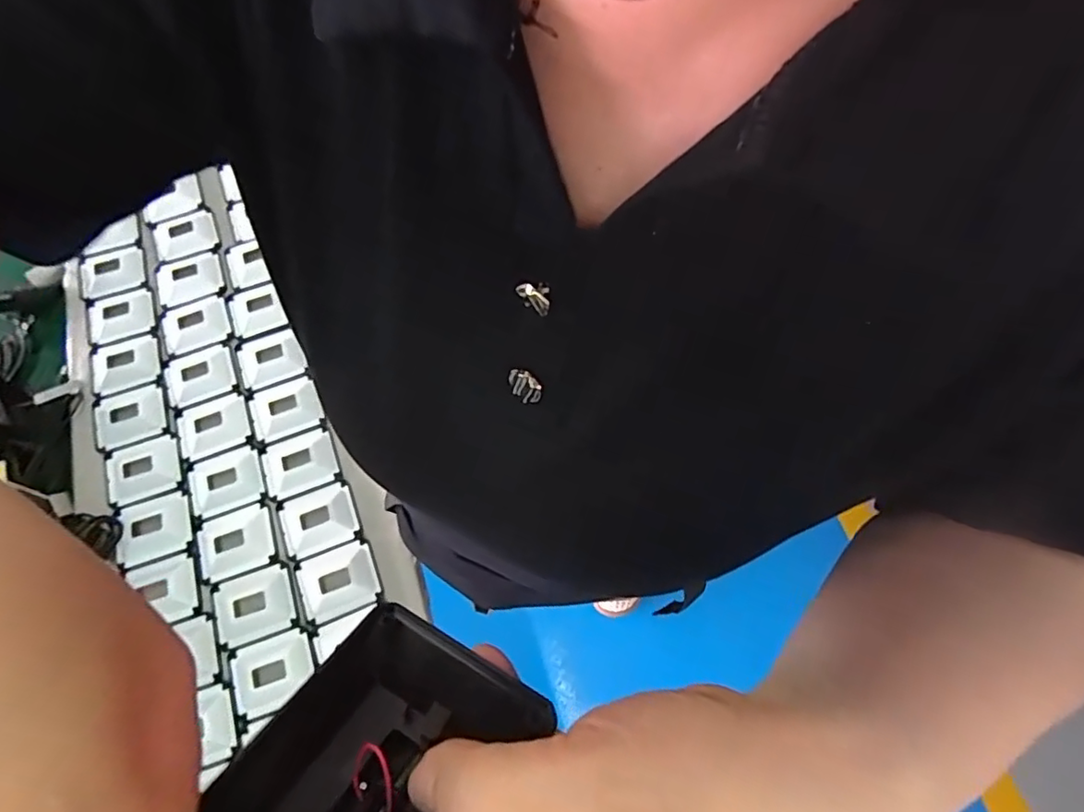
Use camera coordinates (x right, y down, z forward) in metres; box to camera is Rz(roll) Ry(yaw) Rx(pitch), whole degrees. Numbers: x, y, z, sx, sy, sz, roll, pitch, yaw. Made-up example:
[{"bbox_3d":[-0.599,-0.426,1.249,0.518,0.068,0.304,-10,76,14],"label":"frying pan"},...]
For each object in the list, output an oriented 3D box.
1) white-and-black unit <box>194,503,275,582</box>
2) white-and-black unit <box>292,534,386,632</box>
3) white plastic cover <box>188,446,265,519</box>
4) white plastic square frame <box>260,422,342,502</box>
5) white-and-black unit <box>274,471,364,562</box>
[{"bbox_3d":[-0.325,0.143,0.599,0.079,0.014,0.067,-18,70,-3],"label":"white-and-black unit"},{"bbox_3d":[-0.211,0.181,0.588,0.083,0.019,0.068,-23,70,-5],"label":"white-and-black unit"},{"bbox_3d":[-0.348,0.082,0.628,0.078,0.009,0.065,-21,70,-4],"label":"white plastic cover"},{"bbox_3d":[-0.271,0.060,0.636,0.081,0.021,0.070,-21,70,-4],"label":"white plastic square frame"},{"bbox_3d":[-0.240,0.121,0.611,0.077,0.018,0.068,-23,70,-5],"label":"white-and-black unit"}]

